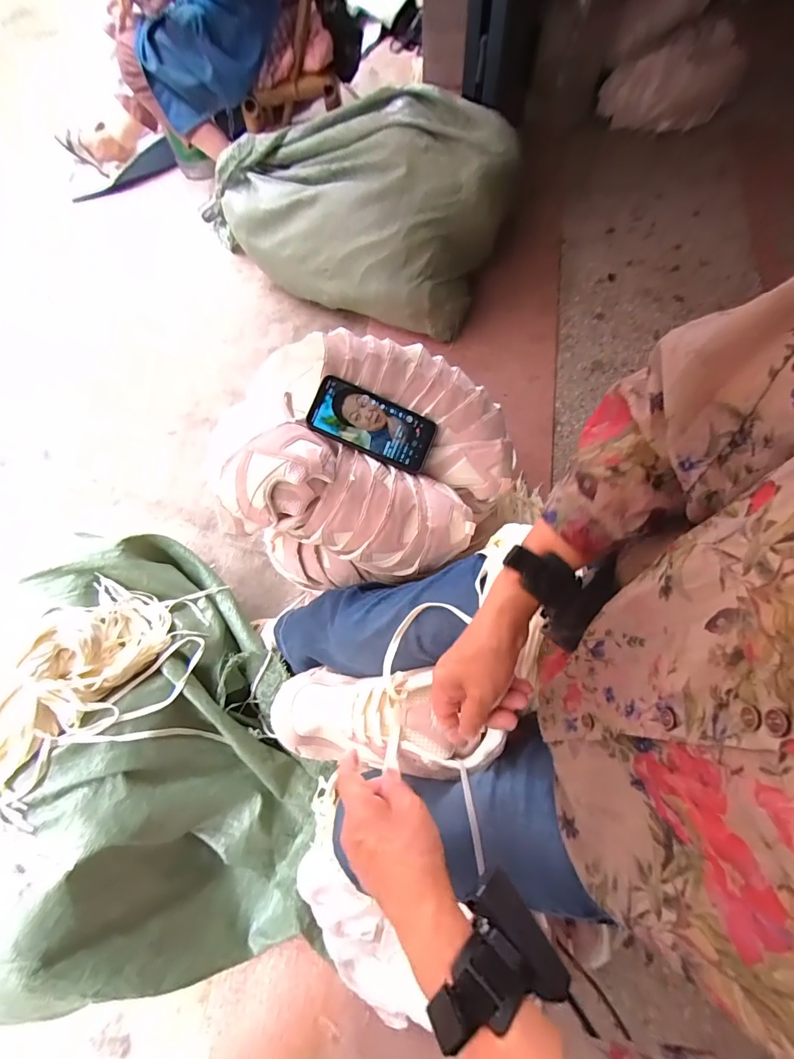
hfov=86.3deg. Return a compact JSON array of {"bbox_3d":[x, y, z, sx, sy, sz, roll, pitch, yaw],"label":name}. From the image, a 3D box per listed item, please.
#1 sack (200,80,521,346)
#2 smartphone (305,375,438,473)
[{"bbox_3d":[-0.103,-0.798,1.024,0.679,0.301,0.370,25,73,11],"label":"sack"},{"bbox_3d":[-0.030,-0.140,0.562,0.165,0.011,0.082,22,80,-10],"label":"smartphone"}]

